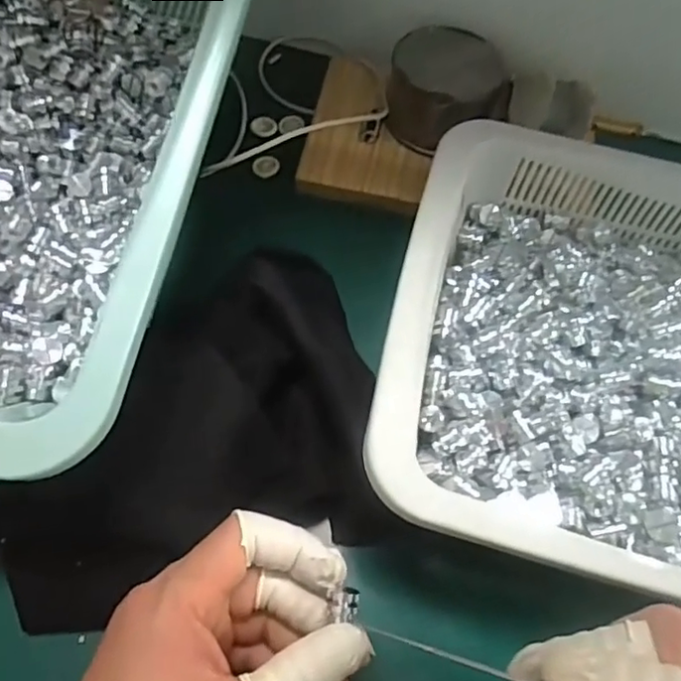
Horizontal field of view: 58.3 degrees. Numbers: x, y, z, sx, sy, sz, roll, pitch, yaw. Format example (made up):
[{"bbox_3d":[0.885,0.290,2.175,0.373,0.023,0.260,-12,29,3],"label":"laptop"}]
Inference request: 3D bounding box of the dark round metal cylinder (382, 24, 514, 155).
[{"bbox_3d":[0.075,-0.174,0.434,0.082,0.052,0.076,13,61,3],"label":"dark round metal cylinder"}]

